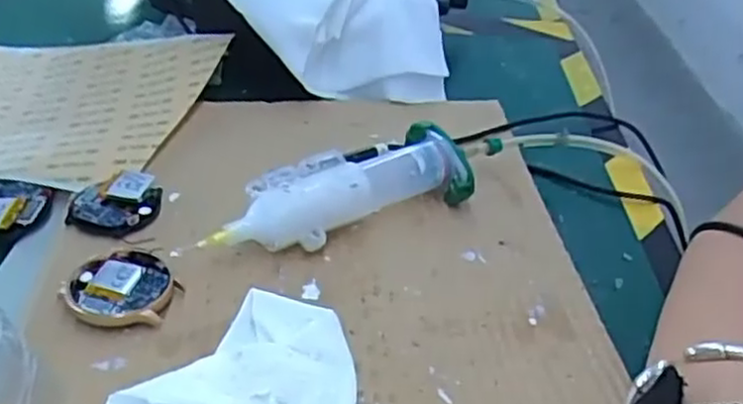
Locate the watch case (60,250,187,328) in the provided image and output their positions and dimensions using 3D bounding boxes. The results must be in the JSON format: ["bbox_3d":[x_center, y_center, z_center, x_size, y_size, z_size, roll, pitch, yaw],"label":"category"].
[{"bbox_3d":[-0.109,0.039,0.319,0.047,0.011,0.042,12,36,11],"label":"watch case"}]

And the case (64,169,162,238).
[{"bbox_3d":[-0.128,0.001,0.369,0.040,0.011,0.042,15,37,15],"label":"case"}]

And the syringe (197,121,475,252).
[{"bbox_3d":[-0.015,-0.004,0.368,0.136,0.031,0.040,-16,40,-26],"label":"syringe"}]

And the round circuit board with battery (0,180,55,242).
[{"bbox_3d":[-0.187,0.002,0.374,0.041,0.007,0.038,3,35,-2],"label":"round circuit board with battery"}]

